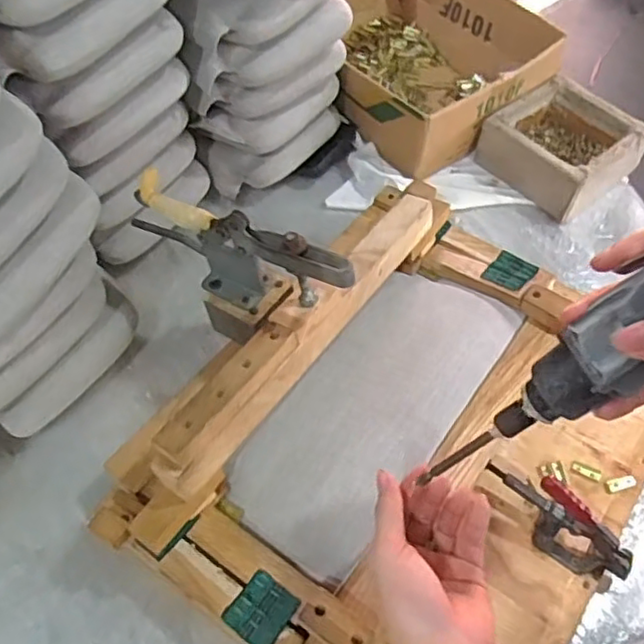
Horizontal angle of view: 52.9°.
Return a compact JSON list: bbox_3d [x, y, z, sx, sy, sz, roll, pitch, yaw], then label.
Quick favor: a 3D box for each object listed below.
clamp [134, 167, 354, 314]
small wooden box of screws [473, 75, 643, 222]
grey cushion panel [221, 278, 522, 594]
[{"bbox_3d":[-0.090,-0.068,0.630,0.272,0.115,0.055,28,60,18],"label":"clamp"},{"bbox_3d":[0.339,-0.248,0.909,0.168,0.067,0.175,-37,63,-22],"label":"small wooden box of screws"},{"bbox_3d":[0.061,0.073,0.649,0.144,0.029,0.351,31,61,20],"label":"grey cushion panel"}]

